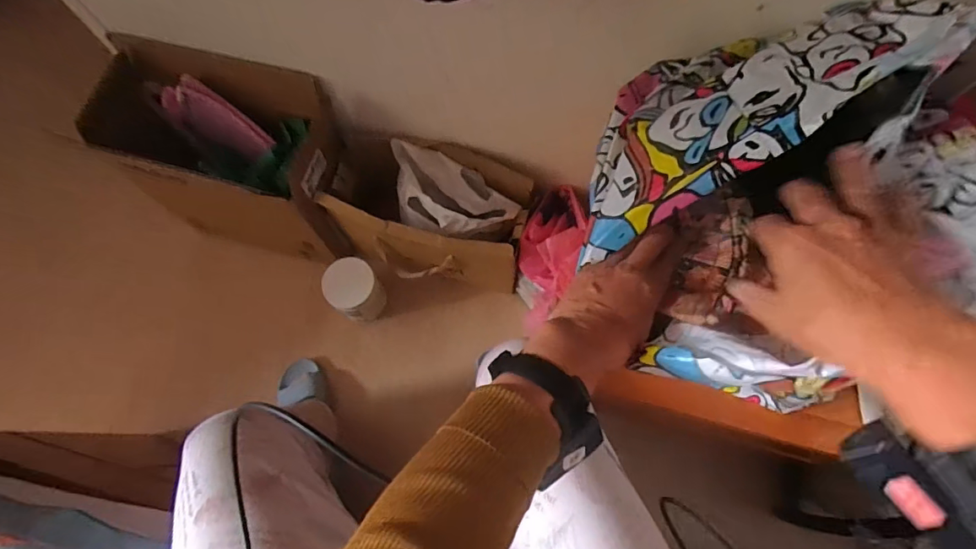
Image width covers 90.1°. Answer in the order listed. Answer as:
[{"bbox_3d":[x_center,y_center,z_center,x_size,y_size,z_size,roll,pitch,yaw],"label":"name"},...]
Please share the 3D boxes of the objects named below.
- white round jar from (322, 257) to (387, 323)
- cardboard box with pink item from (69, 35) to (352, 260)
[{"bbox_3d":[-0.267,0.037,0.994,0.094,0.163,0.087,0,71,0],"label":"white round jar"},{"bbox_3d":[-0.475,-0.202,0.943,0.419,0.356,0.211,13,72,5],"label":"cardboard box with pink item"}]

